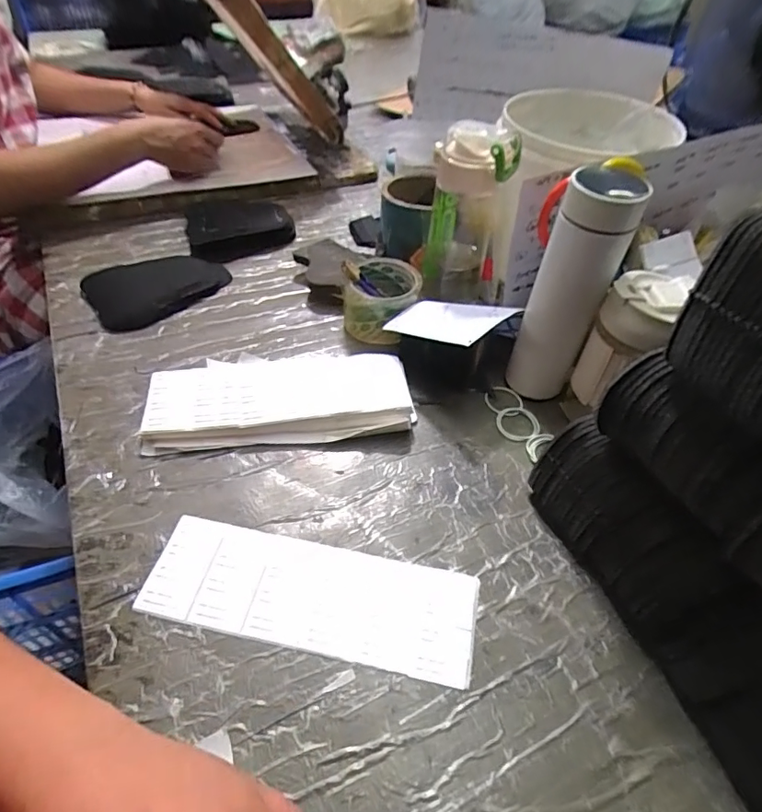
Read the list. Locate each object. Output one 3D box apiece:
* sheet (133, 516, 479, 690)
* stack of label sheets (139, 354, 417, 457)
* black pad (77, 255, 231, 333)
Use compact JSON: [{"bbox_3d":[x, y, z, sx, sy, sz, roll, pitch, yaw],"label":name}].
[{"bbox_3d":[-0.052,0.146,0.399,0.250,0.006,0.084,10,46,5],"label":"sheet"},{"bbox_3d":[-0.102,-0.013,0.525,0.254,0.027,0.114,-4,47,-9],"label":"stack of label sheets"},{"bbox_3d":[-0.281,-0.151,0.651,0.114,0.023,0.165,36,54,27],"label":"black pad"}]

